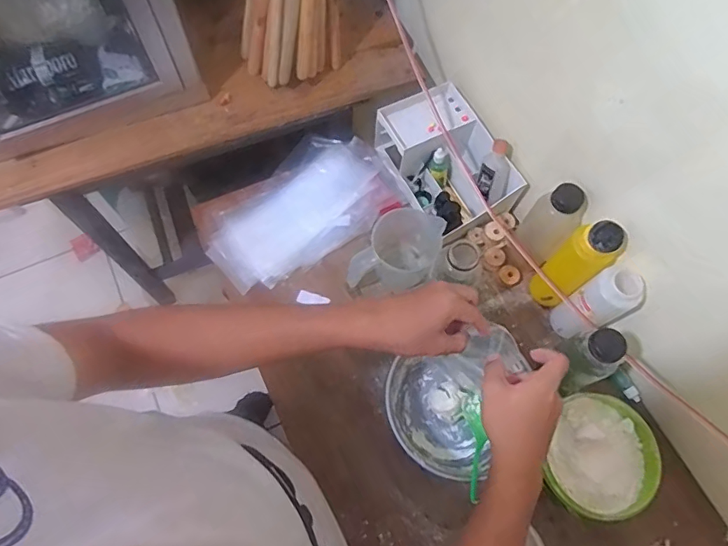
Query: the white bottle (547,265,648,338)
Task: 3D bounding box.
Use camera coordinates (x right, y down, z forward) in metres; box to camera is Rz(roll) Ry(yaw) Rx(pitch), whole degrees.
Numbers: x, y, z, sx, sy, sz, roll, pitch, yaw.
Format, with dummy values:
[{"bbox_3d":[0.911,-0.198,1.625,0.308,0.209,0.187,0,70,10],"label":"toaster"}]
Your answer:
[{"bbox_3d":[0.321,0.046,0.701,0.049,0.179,0.058,-31,72,-14],"label":"white bottle"}]

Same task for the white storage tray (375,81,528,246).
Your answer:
[{"bbox_3d":[0.138,-0.177,0.846,0.163,0.121,0.226,-22,70,-11],"label":"white storage tray"}]

